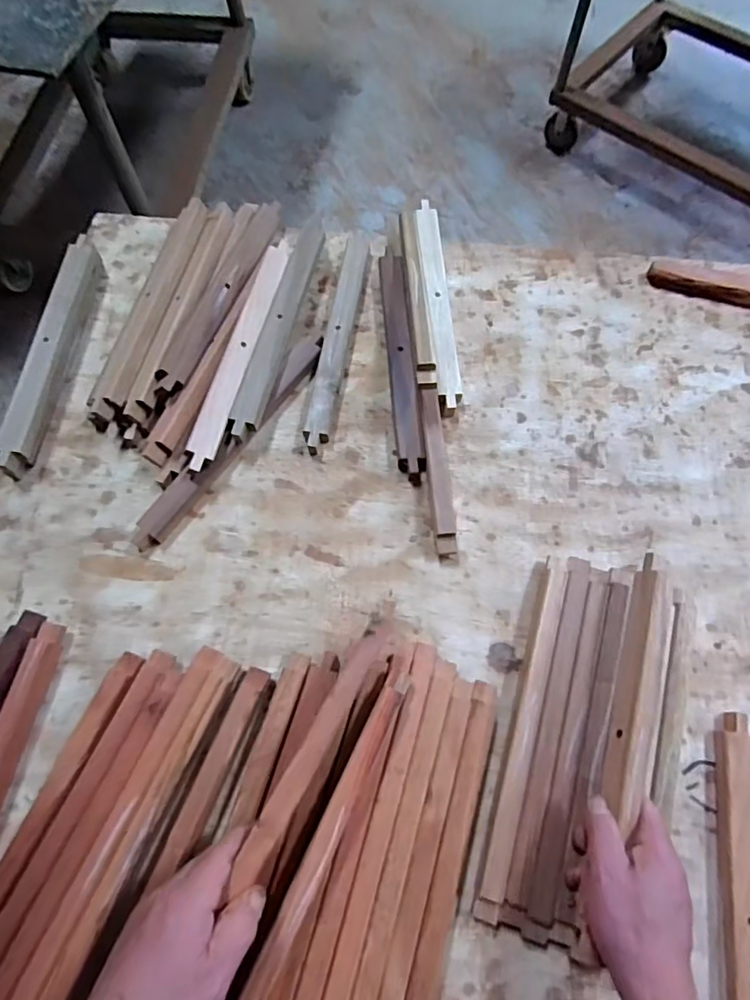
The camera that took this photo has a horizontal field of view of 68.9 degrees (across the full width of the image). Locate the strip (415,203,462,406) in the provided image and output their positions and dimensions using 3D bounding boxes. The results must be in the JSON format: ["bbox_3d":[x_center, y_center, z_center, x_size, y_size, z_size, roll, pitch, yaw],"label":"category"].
[{"bbox_3d":[0.076,-0.243,0.669,0.029,0.033,0.294,-4,69,-2],"label":"strip"}]

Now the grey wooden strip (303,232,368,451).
[{"bbox_3d":[-0.044,-0.202,0.661,0.031,0.024,0.315,8,69,3],"label":"grey wooden strip"}]

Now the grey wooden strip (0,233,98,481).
[{"bbox_3d":[-0.374,-0.169,0.630,0.033,0.044,0.303,4,69,1],"label":"grey wooden strip"}]

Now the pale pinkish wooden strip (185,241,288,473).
[{"bbox_3d":[-0.152,-0.171,0.619,0.029,0.013,0.301,12,69,5],"label":"pale pinkish wooden strip"}]

